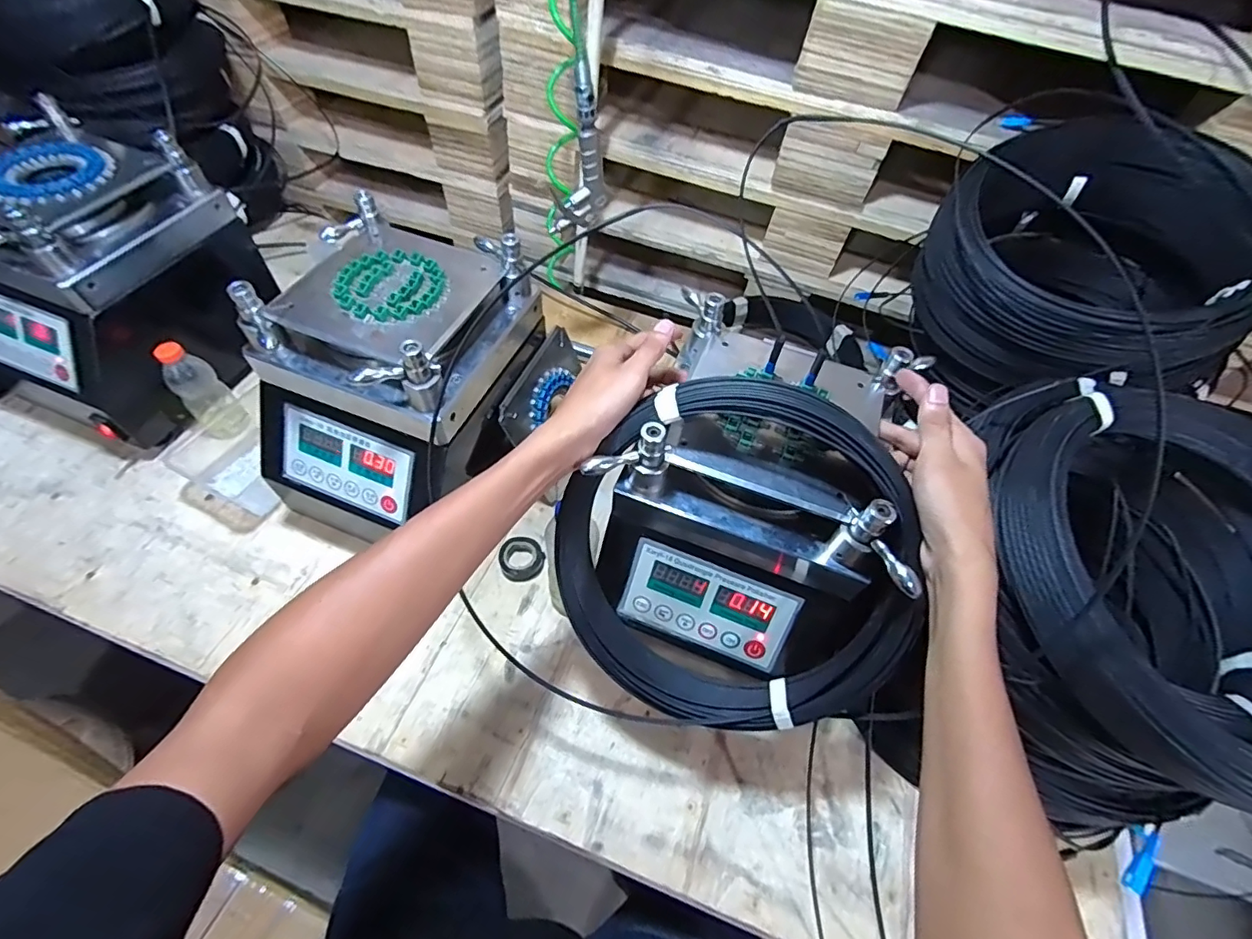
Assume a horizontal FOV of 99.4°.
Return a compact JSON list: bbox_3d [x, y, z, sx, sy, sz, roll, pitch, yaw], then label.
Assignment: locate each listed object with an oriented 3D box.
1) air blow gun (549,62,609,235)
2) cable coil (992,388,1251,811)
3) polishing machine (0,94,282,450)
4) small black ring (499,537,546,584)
[{"bbox_3d":[-0.056,-0.366,0.625,0.072,0.170,0.025,-37,66,-24],"label":"air blow gun"},{"bbox_3d":[0.445,0.068,0.402,0.321,0.065,0.301,2,57,-3],"label":"cable coil"},{"bbox_3d":[-0.642,-0.234,0.683,0.206,0.274,0.303,19,57,8],"label":"polishing machine"},{"bbox_3d":[-0.129,0.110,0.652,0.051,0.019,0.054,2,57,-3],"label":"small black ring"}]

